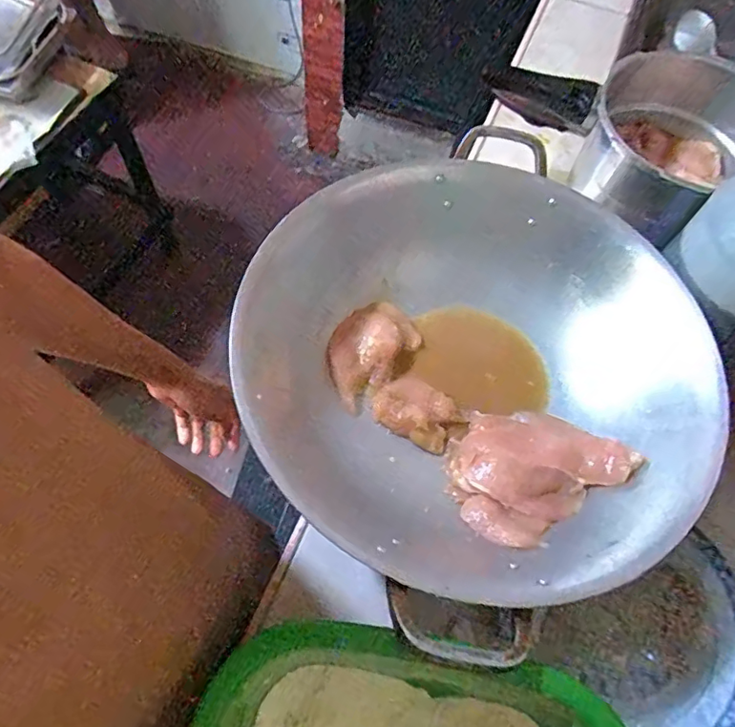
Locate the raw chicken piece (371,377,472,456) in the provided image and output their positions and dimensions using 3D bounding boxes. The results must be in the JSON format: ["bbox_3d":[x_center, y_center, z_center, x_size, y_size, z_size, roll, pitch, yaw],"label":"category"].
[{"bbox_3d":[0.053,0.048,0.567,0.091,0.025,0.065,28,66,10],"label":"raw chicken piece"}]

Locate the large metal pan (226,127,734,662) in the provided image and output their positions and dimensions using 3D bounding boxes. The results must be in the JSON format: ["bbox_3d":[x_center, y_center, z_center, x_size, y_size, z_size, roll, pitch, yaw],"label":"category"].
[{"bbox_3d":[0.107,0.017,0.537,0.415,0.125,0.385,-39,72,-19],"label":"large metal pan"}]

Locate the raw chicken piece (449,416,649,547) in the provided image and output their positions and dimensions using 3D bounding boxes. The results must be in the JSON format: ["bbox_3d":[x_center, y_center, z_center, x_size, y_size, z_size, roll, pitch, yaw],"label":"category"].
[{"bbox_3d":[0.152,0.091,0.522,0.155,0.047,0.121,-29,69,-16],"label":"raw chicken piece"}]

